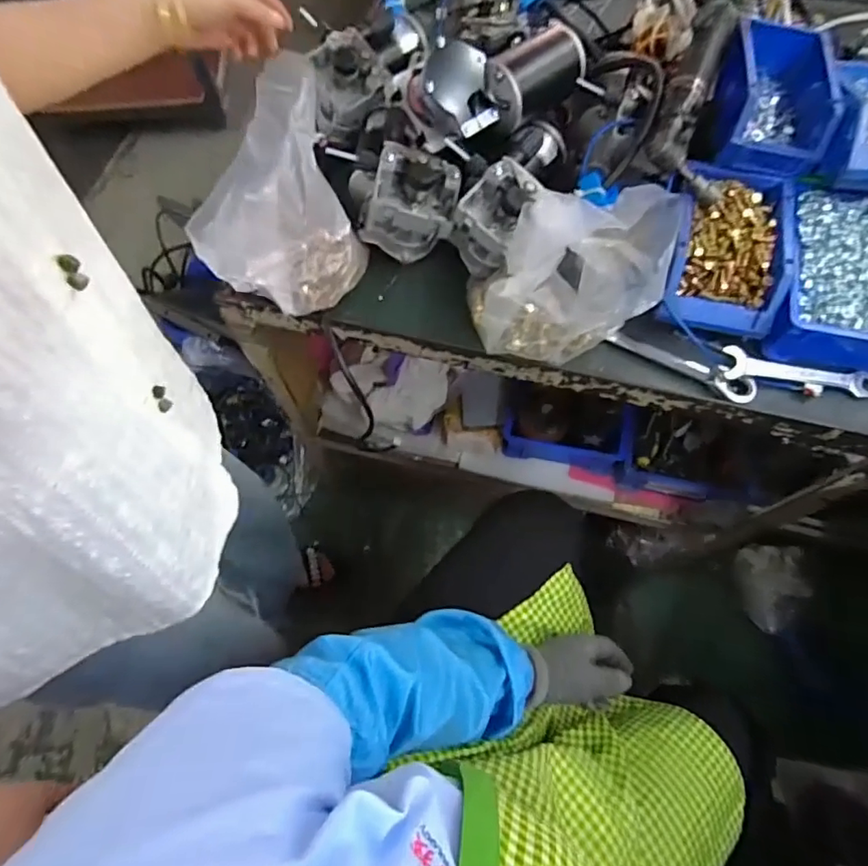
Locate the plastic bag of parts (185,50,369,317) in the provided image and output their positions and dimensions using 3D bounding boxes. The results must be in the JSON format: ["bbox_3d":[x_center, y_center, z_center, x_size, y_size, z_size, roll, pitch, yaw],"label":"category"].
[{"bbox_3d":[-0.129,-0.204,0.515,0.070,0.174,0.191,14,67,7],"label":"plastic bag of parts"}]

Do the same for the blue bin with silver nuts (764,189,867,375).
[{"bbox_3d":[0.446,-0.163,0.574,0.155,0.071,0.197,14,67,7],"label":"blue bin with silver nuts"}]

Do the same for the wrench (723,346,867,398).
[{"bbox_3d":[0.381,-0.065,0.560,0.151,0.013,0.039,7,67,4],"label":"wrench"}]

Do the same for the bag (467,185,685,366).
[{"bbox_3d":[0.127,-0.160,0.523,0.162,0.160,0.111,-10,67,-3],"label":"bag"}]

